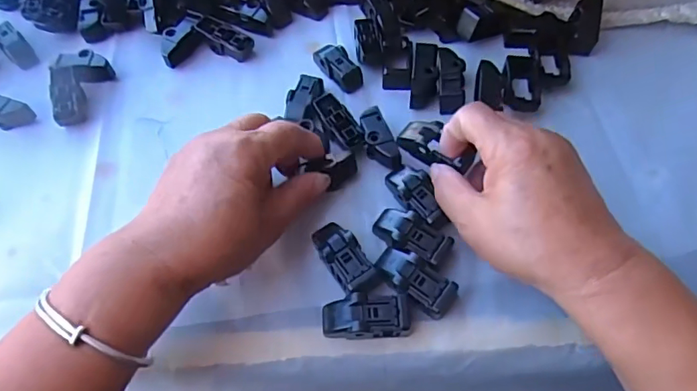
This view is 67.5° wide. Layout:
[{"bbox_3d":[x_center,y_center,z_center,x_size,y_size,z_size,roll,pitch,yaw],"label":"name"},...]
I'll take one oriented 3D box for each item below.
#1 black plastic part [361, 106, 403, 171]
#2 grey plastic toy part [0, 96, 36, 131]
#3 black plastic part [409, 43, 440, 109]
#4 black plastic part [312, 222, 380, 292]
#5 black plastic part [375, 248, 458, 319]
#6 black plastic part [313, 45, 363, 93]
[{"bbox_3d":[0.021,-0.036,0.360,0.018,0.018,0.048,-18,60,-9],"label":"black plastic part"},{"bbox_3d":[-0.253,-0.061,0.381,0.043,0.016,0.018,15,61,10],"label":"grey plastic toy part"},{"bbox_3d":[0.056,-0.089,0.384,0.018,0.018,0.051,6,59,5],"label":"black plastic part"},{"bbox_3d":[-0.004,0.038,0.318,0.023,0.016,0.048,-34,64,-17],"label":"black plastic part"},{"bbox_3d":[0.039,0.050,0.308,0.048,0.014,0.022,30,64,18],"label":"black plastic part"},{"bbox_3d":[-0.008,-0.097,0.397,0.020,0.017,0.042,-35,64,-18],"label":"black plastic part"}]

